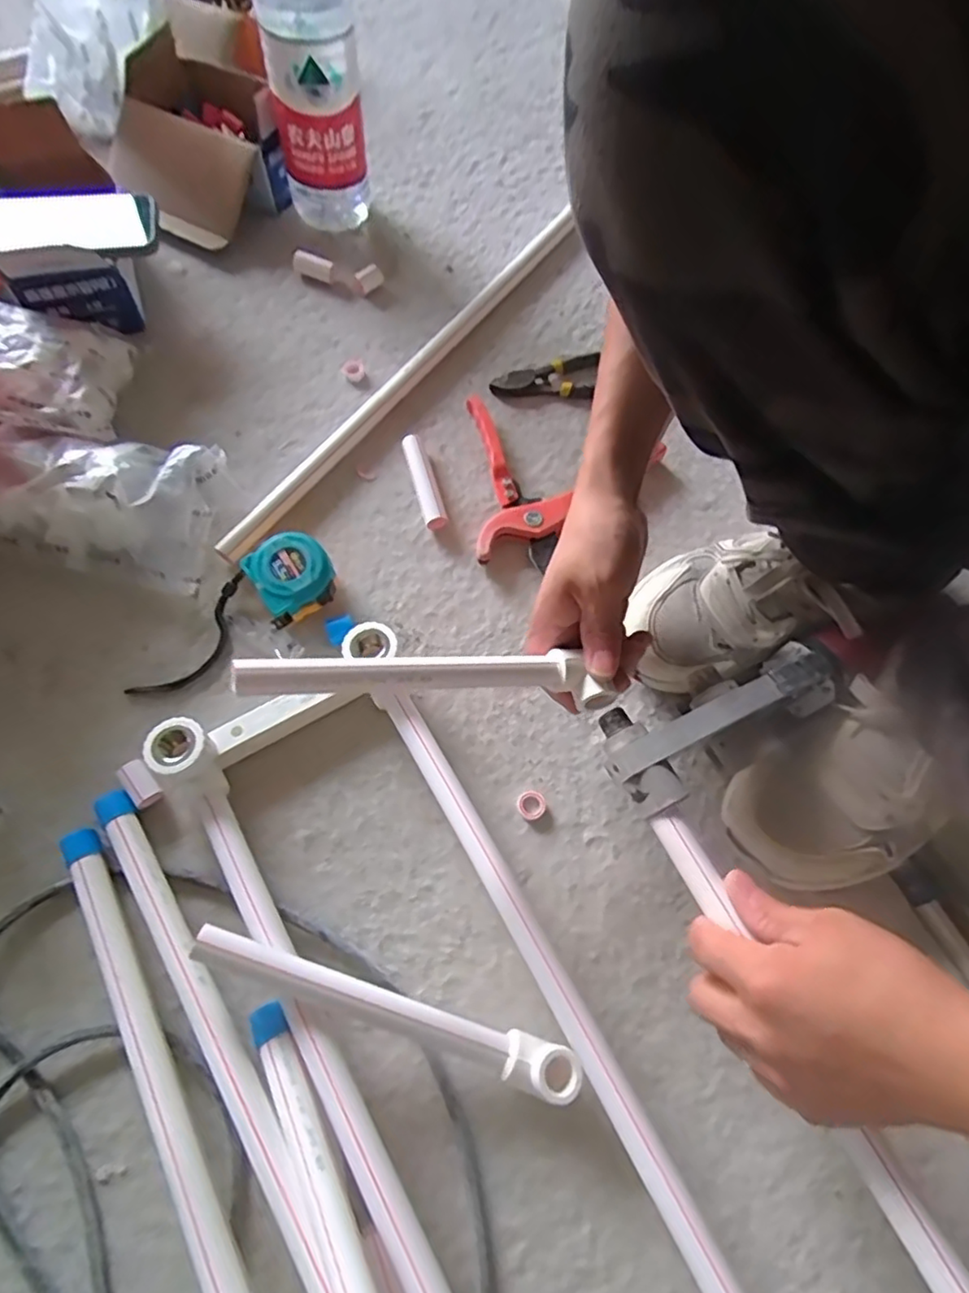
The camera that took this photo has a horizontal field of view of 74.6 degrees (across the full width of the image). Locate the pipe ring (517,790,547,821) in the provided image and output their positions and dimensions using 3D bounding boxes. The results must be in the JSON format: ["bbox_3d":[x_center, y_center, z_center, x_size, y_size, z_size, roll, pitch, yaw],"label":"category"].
[{"bbox_3d":[0.035,0.119,0.481,0.021,0.004,0.021,1,67,-2],"label":"pipe ring"}]

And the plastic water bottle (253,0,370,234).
[{"bbox_3d":[-0.163,-0.556,0.592,0.084,0.314,0.073,-7,68,-6],"label":"plastic water bottle"}]

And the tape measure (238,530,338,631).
[{"bbox_3d":[-0.157,-0.056,0.522,0.061,0.041,0.059,-29,71,-14],"label":"tape measure"}]

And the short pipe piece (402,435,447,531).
[{"bbox_3d":[-0.054,-0.149,0.572,0.020,0.022,0.097,-16,69,-9],"label":"short pipe piece"}]

